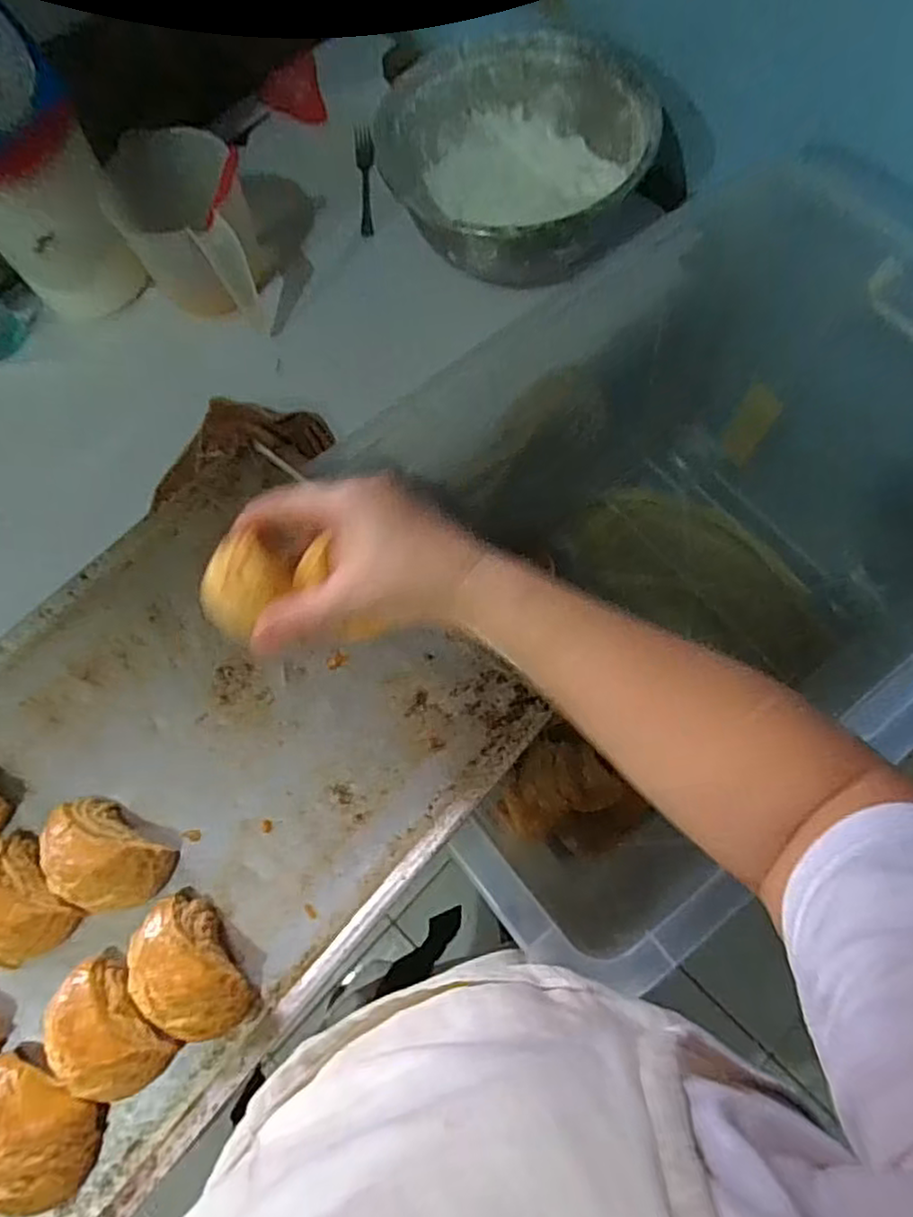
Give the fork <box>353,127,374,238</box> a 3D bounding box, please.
[{"bbox_3d":[-0.117,-0.552,0.901,0.023,0.023,0.154,-5,77,-1],"label":"fork"}]

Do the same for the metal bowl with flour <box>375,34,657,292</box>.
[{"bbox_3d":[0.065,-0.496,0.783,0.284,0.116,0.275,38,71,17],"label":"metal bowl with flour"}]

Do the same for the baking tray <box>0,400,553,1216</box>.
[{"bbox_3d":[-0.191,0.103,0.465,0.335,0.042,0.470,37,71,17],"label":"baking tray"}]

